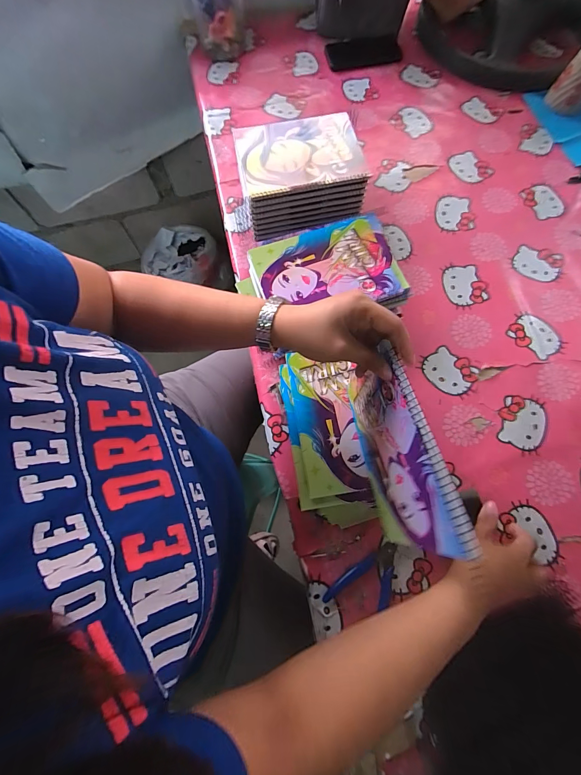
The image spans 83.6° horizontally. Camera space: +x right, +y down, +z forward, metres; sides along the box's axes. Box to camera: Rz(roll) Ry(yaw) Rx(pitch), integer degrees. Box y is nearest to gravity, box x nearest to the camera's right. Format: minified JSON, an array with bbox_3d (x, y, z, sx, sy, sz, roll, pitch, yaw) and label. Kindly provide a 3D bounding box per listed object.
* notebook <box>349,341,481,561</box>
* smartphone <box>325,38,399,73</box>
[{"bbox_3d":[0.111,0.068,0.351,0.016,0.156,0.195,-11,74,-13],"label":"notebook"},{"bbox_3d":[0.167,-0.760,0.741,0.167,0.011,0.087,-6,74,-1],"label":"smartphone"}]

